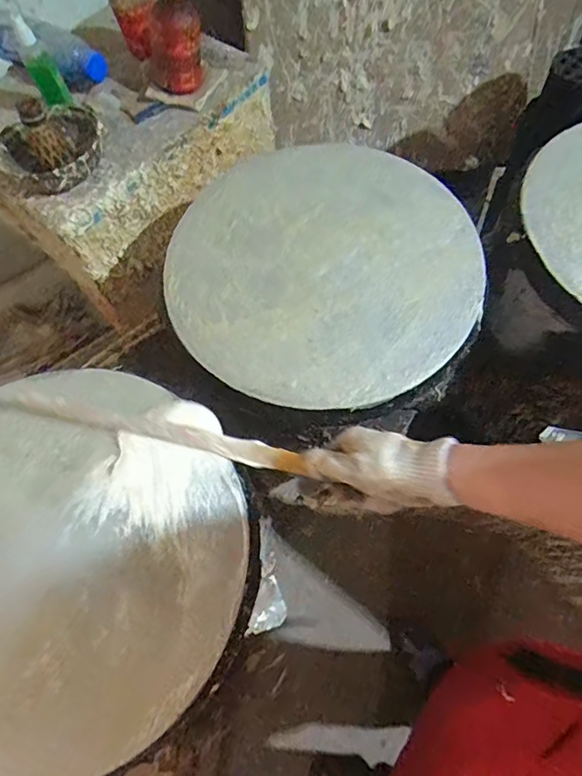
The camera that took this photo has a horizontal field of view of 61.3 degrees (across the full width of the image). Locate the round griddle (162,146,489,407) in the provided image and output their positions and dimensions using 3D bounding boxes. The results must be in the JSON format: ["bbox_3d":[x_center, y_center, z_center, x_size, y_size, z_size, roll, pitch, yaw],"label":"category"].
[{"bbox_3d":[0.039,-0.154,0.600,0.374,0.030,0.356,-1,67,2],"label":"round griddle"}]

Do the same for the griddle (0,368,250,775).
[{"bbox_3d":[-0.230,0.155,0.465,0.360,0.033,0.344,-1,67,2],"label":"griddle"}]

